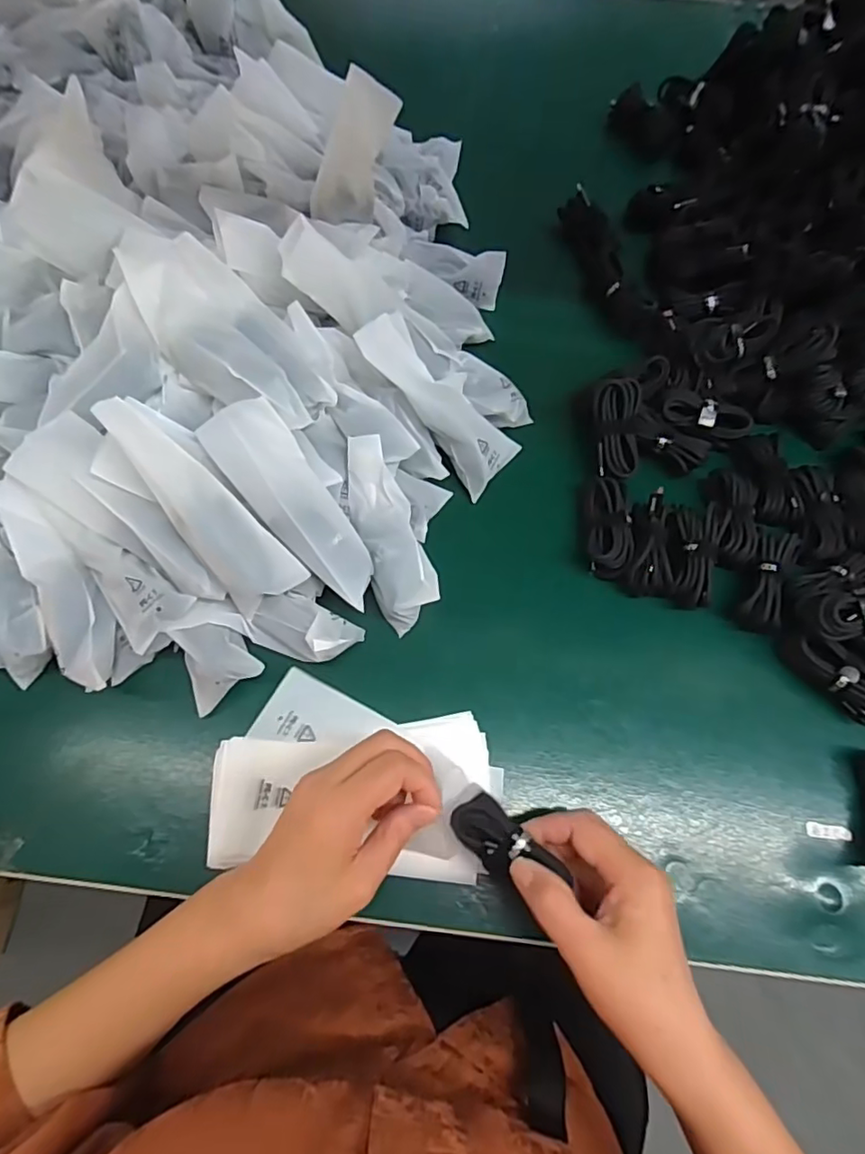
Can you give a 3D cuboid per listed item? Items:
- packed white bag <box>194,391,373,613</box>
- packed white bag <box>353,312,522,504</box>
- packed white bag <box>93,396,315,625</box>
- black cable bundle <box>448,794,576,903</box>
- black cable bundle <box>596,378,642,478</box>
[{"bbox_3d":[-0.091,-0.048,0.386,0.050,0.023,0.149,-38,102,-9],"label":"packed white bag"},{"bbox_3d":[0.005,-0.133,0.438,0.052,0.027,0.146,-47,108,-10],"label":"packed white bag"},{"bbox_3d":[-0.147,-0.043,0.364,0.047,0.014,0.153,-40,117,-9],"label":"packed white bag"},{"bbox_3d":[0.045,0.154,0.325,0.074,0.016,0.034,29,78,4],"label":"black cable bundle"},{"bbox_3d":[0.146,-0.116,0.448,0.034,0.021,0.073,-1,96,0],"label":"black cable bundle"}]

